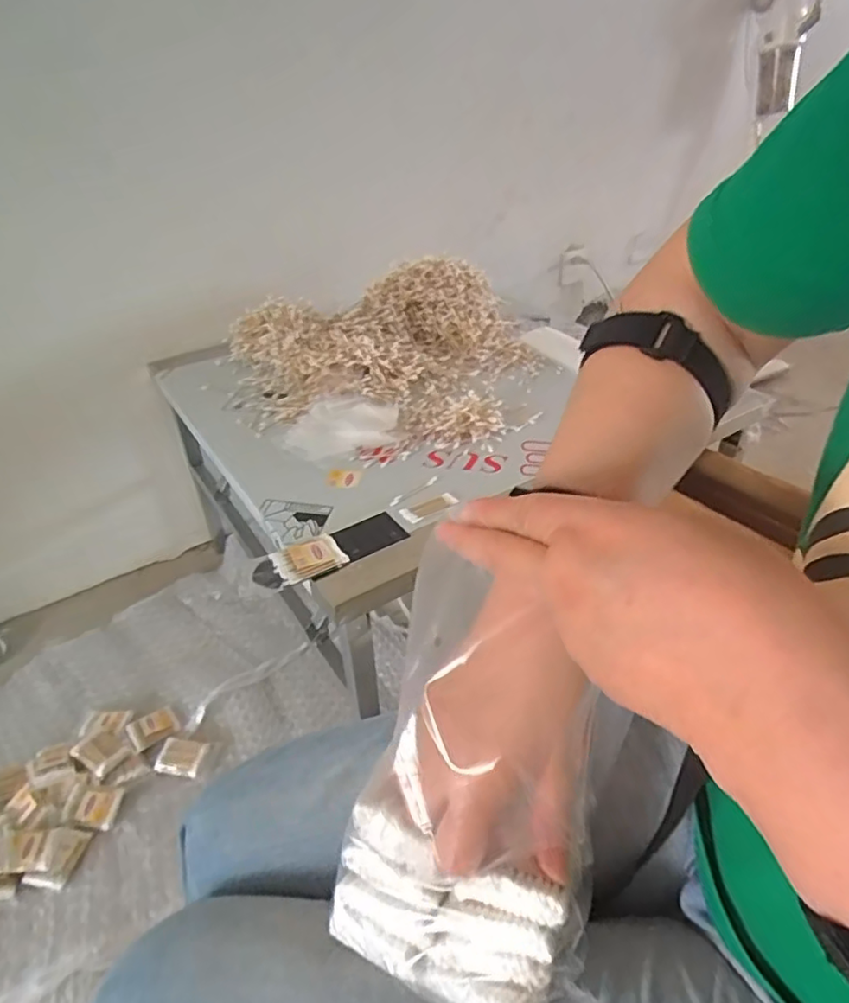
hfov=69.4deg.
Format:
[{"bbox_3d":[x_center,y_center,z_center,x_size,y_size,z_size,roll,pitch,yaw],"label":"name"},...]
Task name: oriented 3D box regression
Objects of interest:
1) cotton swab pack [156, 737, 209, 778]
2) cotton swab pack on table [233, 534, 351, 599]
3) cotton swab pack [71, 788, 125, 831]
[{"bbox_3d":[-0.396,0.417,1.002,0.079,0.012,0.063,2,36,7],"label":"cotton swab pack"},{"bbox_3d":[-0.151,0.071,0.688,0.118,0.014,0.059,-23,40,-25],"label":"cotton swab pack on table"},{"bbox_3d":[-0.494,0.465,0.928,0.061,0.020,0.058,-1,36,2],"label":"cotton swab pack"}]

